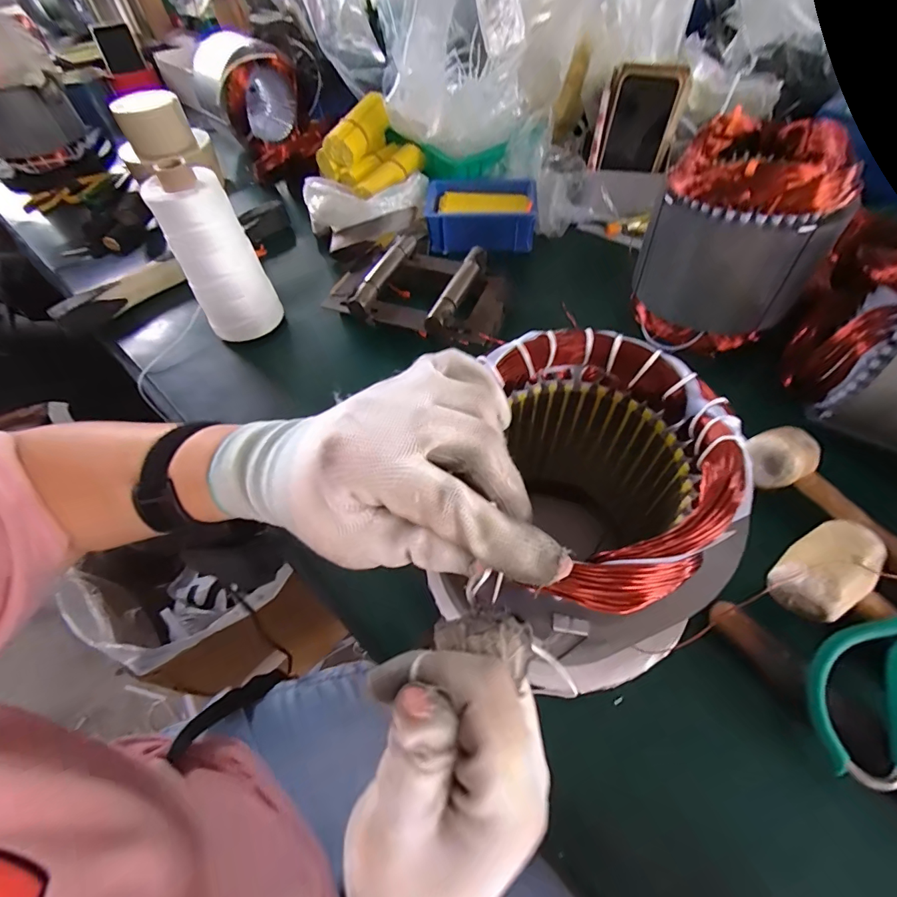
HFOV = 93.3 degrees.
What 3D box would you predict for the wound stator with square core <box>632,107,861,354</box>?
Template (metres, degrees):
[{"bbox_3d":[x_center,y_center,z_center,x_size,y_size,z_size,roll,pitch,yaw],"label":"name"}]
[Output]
[{"bbox_3d":[0.281,-0.203,0.416,0.144,0.166,0.130,32,63,22],"label":"wound stator with square core"}]

